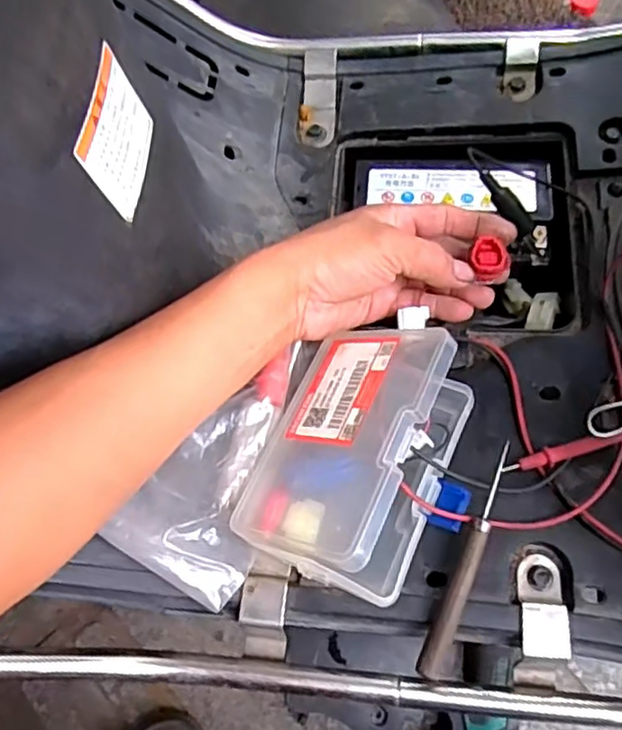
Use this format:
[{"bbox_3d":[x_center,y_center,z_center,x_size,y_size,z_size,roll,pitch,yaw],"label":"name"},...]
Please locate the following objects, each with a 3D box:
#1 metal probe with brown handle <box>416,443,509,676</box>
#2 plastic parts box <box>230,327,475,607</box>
[{"bbox_3d":[0.086,0.106,0.358,0.012,0.017,0.126,22,72,8],"label":"metal probe with brown handle"},{"bbox_3d":[0.025,0.047,0.354,0.094,0.080,0.130,24,73,9],"label":"plastic parts box"}]

